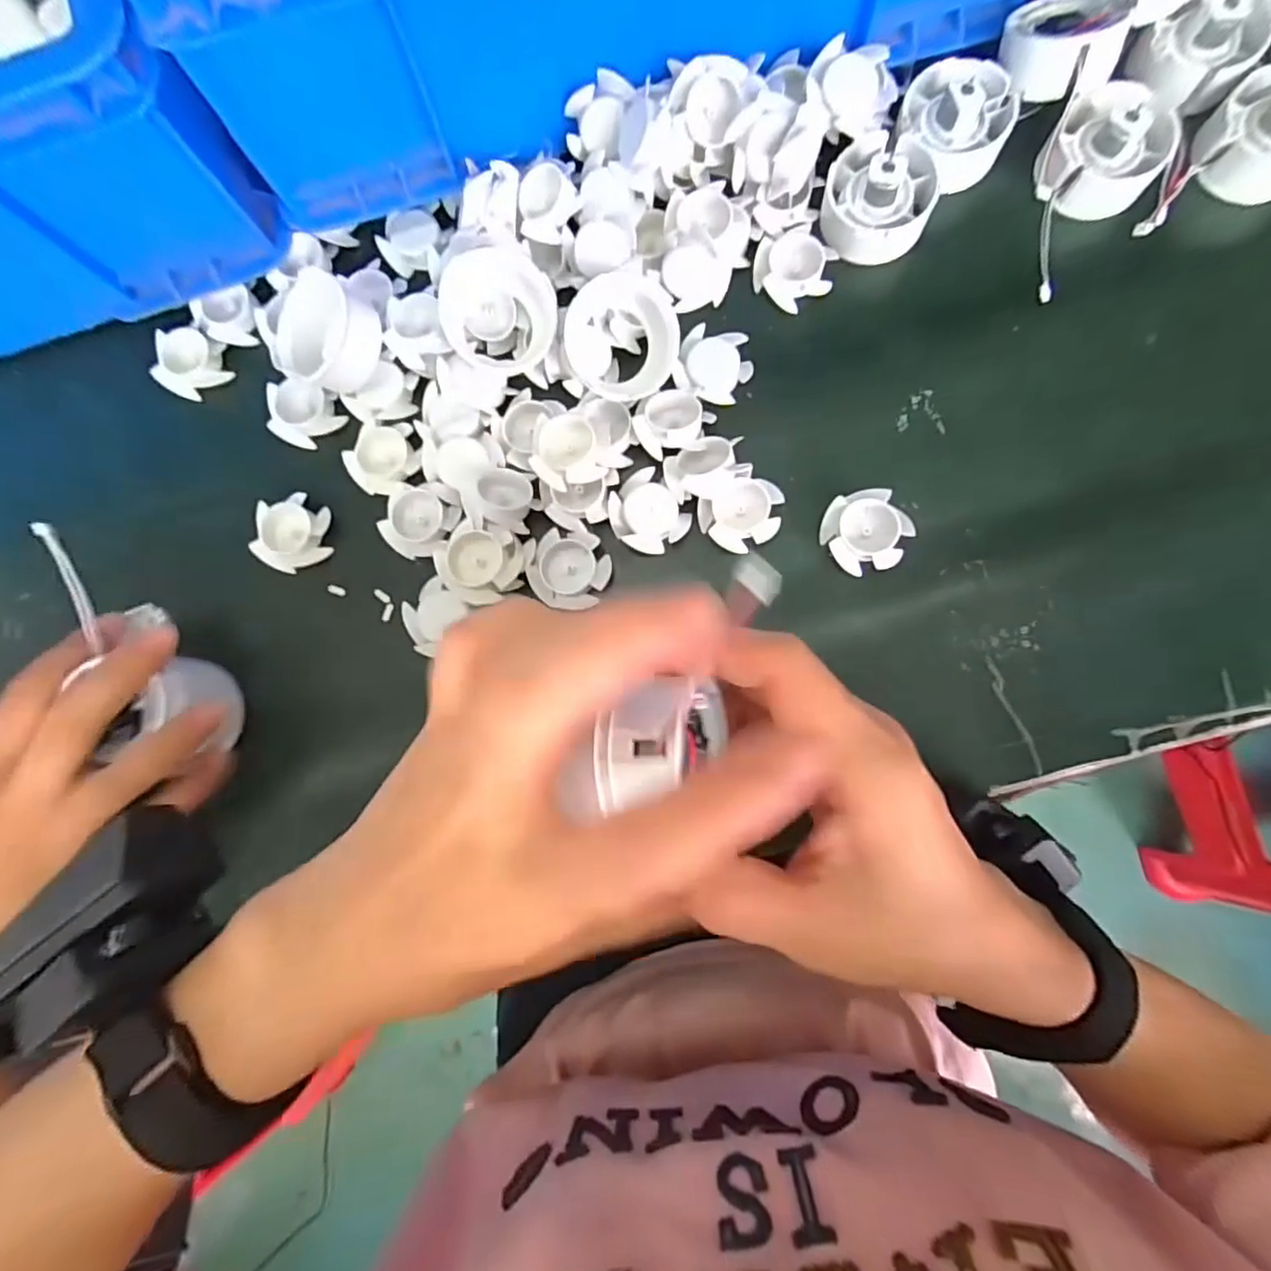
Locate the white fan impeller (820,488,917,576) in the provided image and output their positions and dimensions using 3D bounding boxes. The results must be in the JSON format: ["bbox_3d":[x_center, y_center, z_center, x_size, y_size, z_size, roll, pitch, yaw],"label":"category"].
[{"bbox_3d":[0.113,-0.051,0.301,0.036,0.016,0.040,-35,83,0],"label":"white fan impeller"}]

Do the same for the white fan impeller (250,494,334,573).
[{"bbox_3d":[-0.183,-0.055,0.328,0.035,0.014,0.039,-3,84,4],"label":"white fan impeller"}]

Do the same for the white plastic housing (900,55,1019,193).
[{"bbox_3d":[0.166,-0.267,0.317,0.057,0.034,0.056,0,84,4],"label":"white plastic housing"}]

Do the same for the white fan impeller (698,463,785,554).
[{"bbox_3d":[0.054,-0.062,0.306,0.037,0.016,0.037,0,84,4],"label":"white fan impeller"}]

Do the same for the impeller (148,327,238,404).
[{"bbox_3d":[-0.253,-0.154,0.345,0.041,0.015,0.037,26,86,6],"label":"impeller"}]

